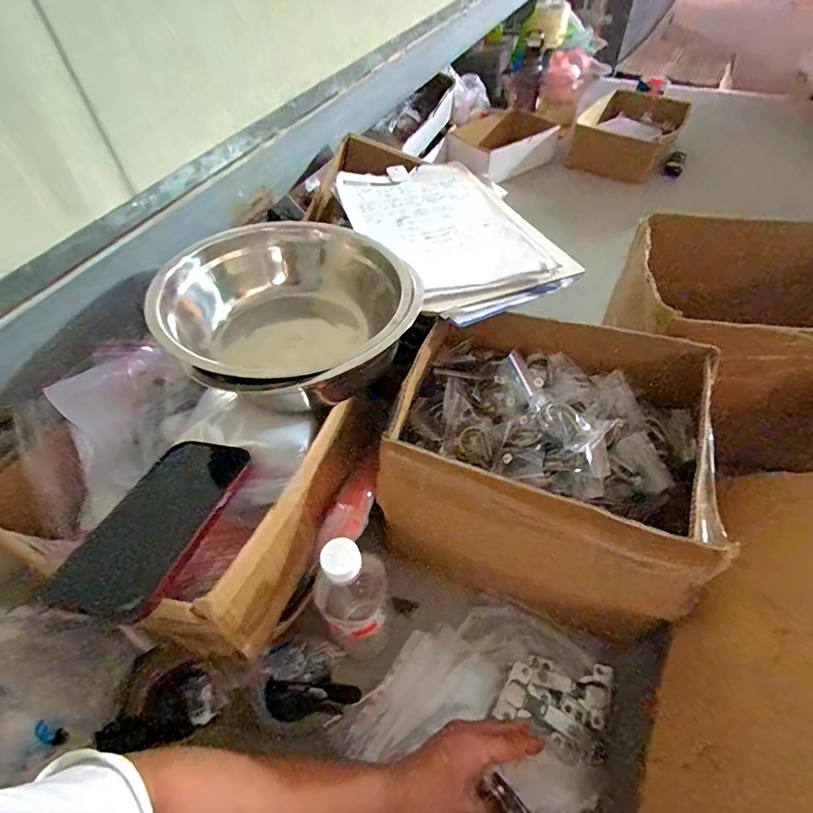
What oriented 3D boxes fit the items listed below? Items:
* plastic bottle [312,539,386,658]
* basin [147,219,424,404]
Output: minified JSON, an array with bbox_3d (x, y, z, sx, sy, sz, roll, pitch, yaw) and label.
[{"bbox_3d":[-0.048,0.189,0.451,0.067,0.204,0.057,-34,58,-22],"label":"plastic bottle"},{"bbox_3d":[-0.124,-0.096,0.477,0.253,0.075,0.220,34,61,26],"label":"basin"}]

